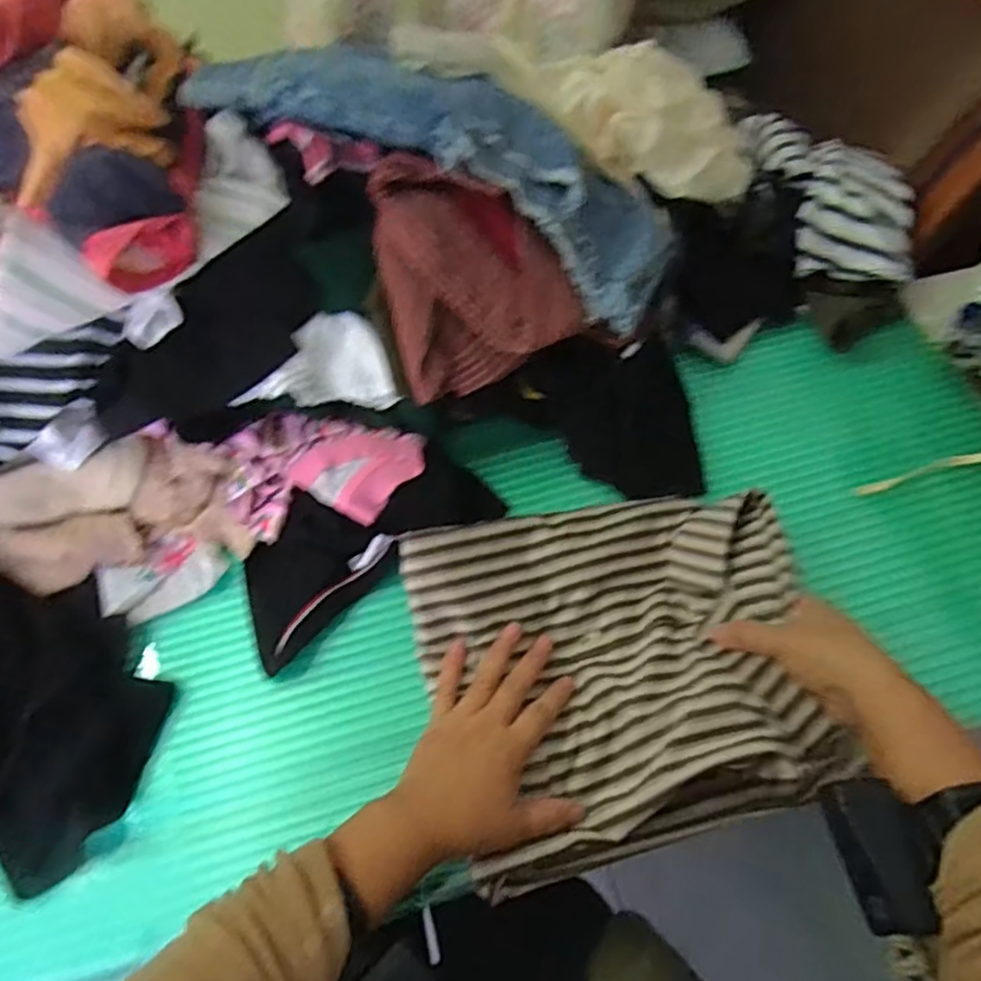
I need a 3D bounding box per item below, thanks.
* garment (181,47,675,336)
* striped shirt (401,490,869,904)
[{"bbox_3d":[-0.019,-0.263,0.527,0.393,0.065,0.161,21,60,-16],"label":"garment"},{"bbox_3d":[0.101,0.116,0.489,0.286,0.051,0.238,-15,60,-5],"label":"striped shirt"}]

